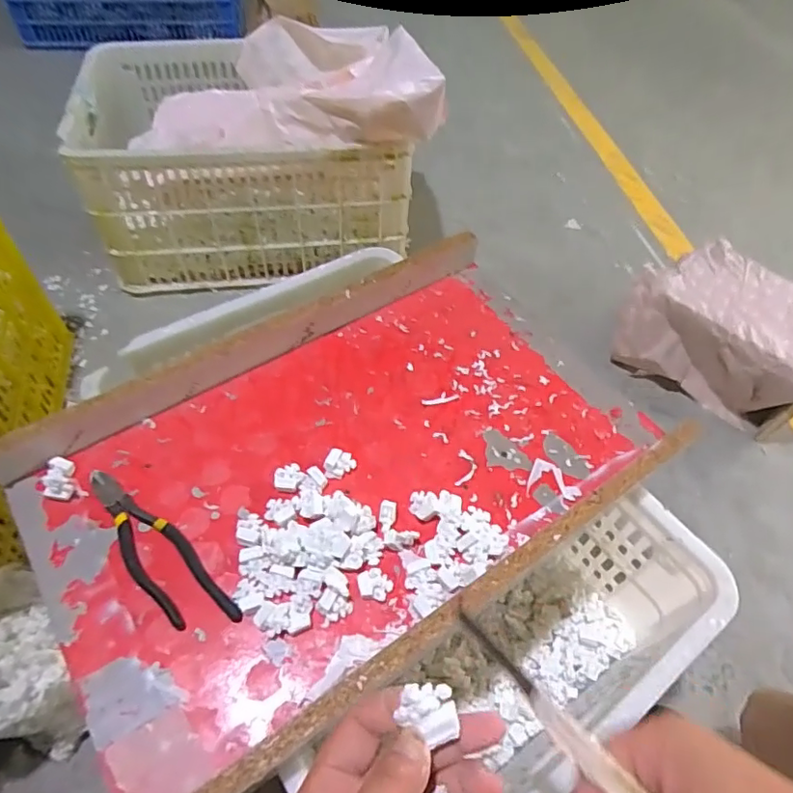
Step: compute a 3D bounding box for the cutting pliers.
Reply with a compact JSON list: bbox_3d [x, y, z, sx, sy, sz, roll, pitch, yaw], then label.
[{"bbox_3d":[-0.220,0.137,0.505,0.049,0.013,0.201,-37,65,-26],"label":"cutting pliers"}]

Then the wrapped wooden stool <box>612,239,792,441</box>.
[{"bbox_3d":[0.606,-0.100,1.006,0.380,0.181,0.227,33,59,18],"label":"wrapped wooden stool"}]

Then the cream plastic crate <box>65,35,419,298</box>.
[{"bbox_3d":[-0.296,-0.473,1.144,0.565,0.295,0.413,-8,56,-9],"label":"cream plastic crate"}]

